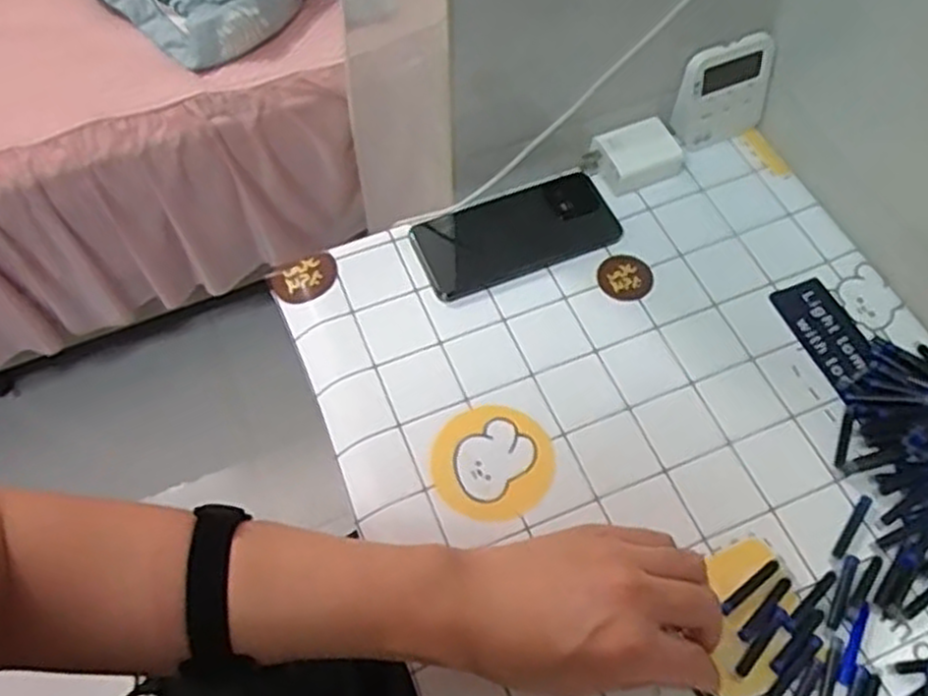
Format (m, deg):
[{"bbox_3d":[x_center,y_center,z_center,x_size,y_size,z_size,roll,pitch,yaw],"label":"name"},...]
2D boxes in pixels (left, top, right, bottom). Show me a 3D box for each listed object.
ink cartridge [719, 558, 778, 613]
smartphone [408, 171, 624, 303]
[{"bbox_3d":[0.169,0.140,0.460,0.045,0.004,0.007,-34,66,-15],"label":"ink cartridge"},{"bbox_3d":[0.039,-0.087,0.586,0.148,0.008,0.072,-21,63,-9],"label":"smartphone"}]

